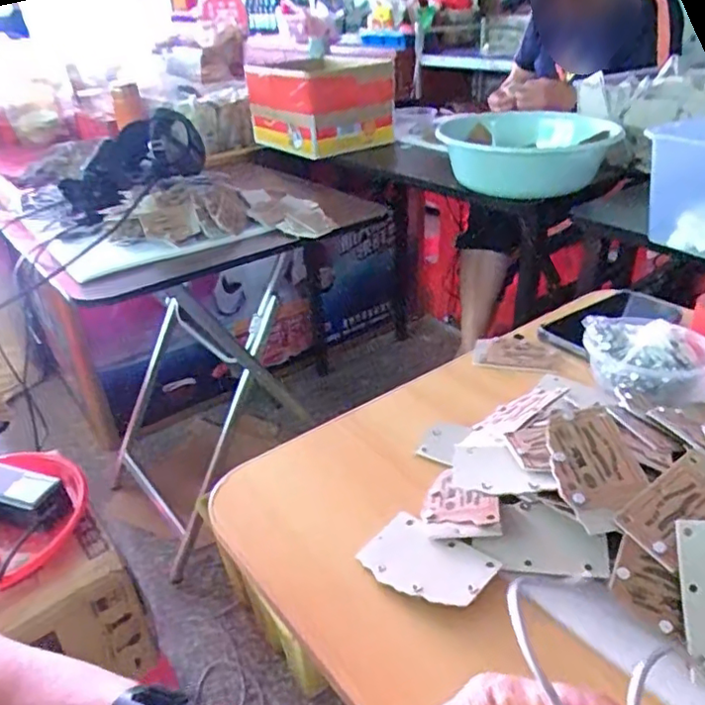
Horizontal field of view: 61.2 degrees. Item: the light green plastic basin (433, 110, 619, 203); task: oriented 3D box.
[{"bbox_3d":[0.310,-0.365,1.120,0.297,0.134,0.238,0,31,5],"label":"light green plastic basin"}]

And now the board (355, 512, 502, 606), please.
[{"bbox_3d":[0.048,0.140,0.398,0.085,0.004,0.052,17,42,41],"label":"board"}]

